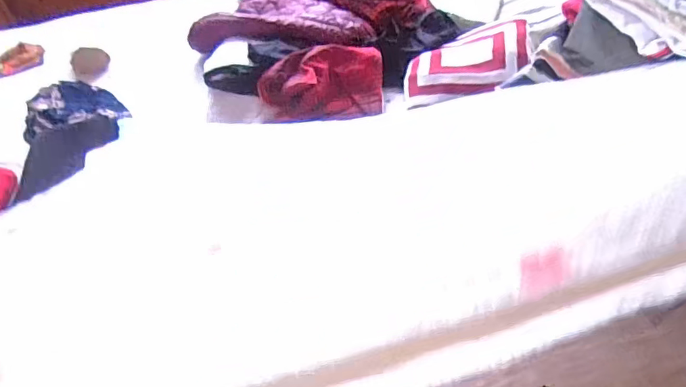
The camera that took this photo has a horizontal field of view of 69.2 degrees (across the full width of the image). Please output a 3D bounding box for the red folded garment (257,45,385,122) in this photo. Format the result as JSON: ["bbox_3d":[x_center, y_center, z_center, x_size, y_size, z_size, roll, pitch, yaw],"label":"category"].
[{"bbox_3d":[-0.044,-0.214,0.978,0.238,0.082,0.154,-2,45,5],"label":"red folded garment"}]

